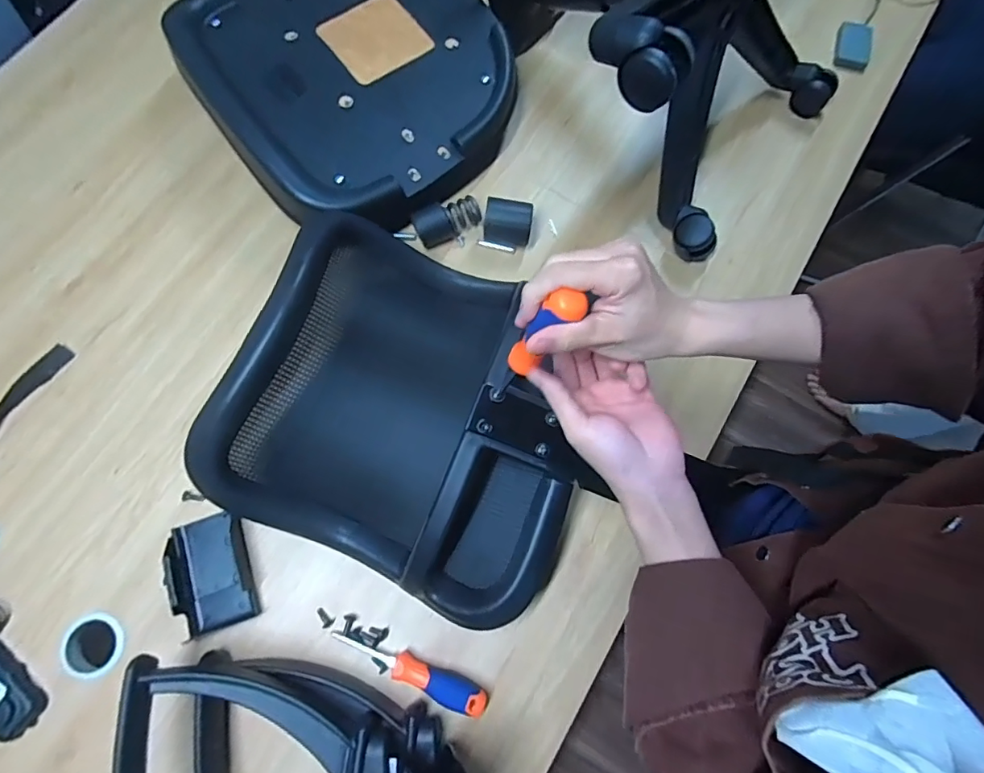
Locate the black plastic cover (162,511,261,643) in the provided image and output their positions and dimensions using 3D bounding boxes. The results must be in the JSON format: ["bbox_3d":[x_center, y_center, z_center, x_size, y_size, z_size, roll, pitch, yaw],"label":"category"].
[{"bbox_3d":[-0.319,0.211,0.564,0.085,0.031,0.125,-19,75,-6],"label":"black plastic cover"}]

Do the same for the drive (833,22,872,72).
[{"bbox_3d":[0.581,-0.547,0.795,0.052,0.014,0.088,17,75,4],"label":"drive"}]

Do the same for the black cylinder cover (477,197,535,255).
[{"bbox_3d":[0.019,-0.222,0.676,0.070,0.052,0.049,8,74,2],"label":"black cylinder cover"}]

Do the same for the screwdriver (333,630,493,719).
[{"bbox_3d":[-0.091,0.311,0.541,0.181,0.026,0.028,21,75,5],"label":"screwdriver"}]

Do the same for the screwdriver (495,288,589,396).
[{"bbox_3d":[0.028,-0.024,0.413,0.027,0.190,0.025,-10,74,-16],"label":"screwdriver"}]

